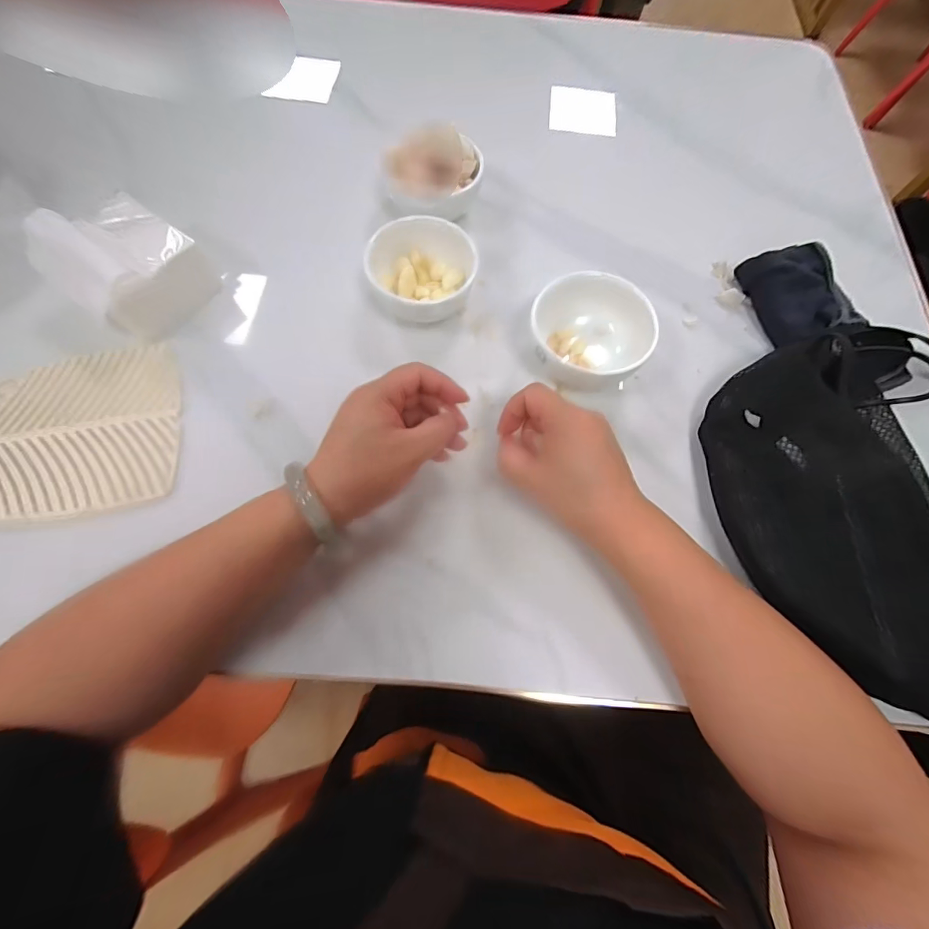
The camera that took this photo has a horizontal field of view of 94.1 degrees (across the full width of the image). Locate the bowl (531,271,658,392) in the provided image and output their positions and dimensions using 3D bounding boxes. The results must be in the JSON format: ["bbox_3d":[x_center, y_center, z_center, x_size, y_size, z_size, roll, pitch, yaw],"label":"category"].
[{"bbox_3d":[0.101,-0.105,0.352,0.088,0.058,0.076,-20,72,-9],"label":"bowl"}]

